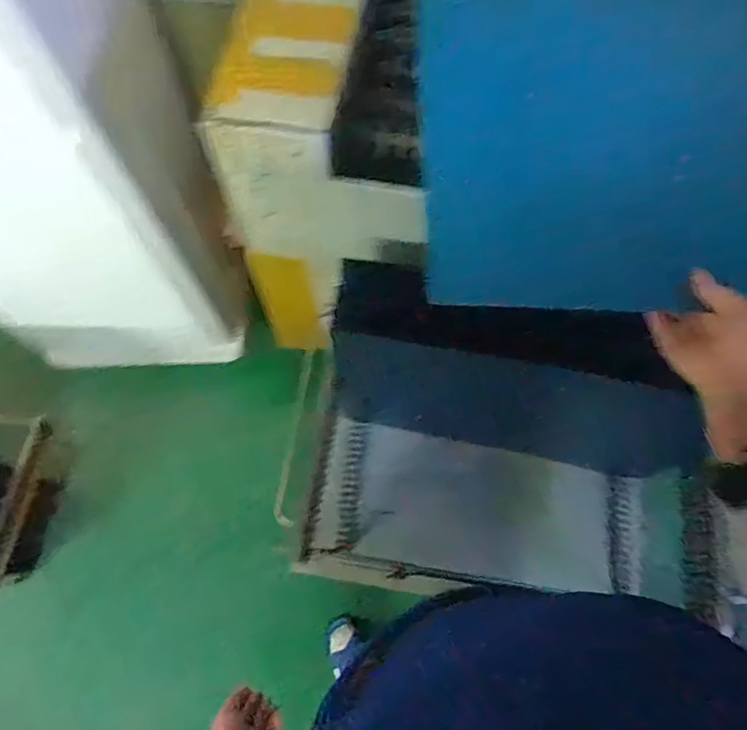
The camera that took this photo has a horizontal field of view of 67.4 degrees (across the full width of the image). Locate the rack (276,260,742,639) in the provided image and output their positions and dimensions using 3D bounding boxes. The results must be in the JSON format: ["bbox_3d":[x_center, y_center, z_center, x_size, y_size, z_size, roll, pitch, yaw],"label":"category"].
[{"bbox_3d":[0.216,0.140,0.973,0.650,0.357,0.454,5,69,2],"label":"rack"}]

